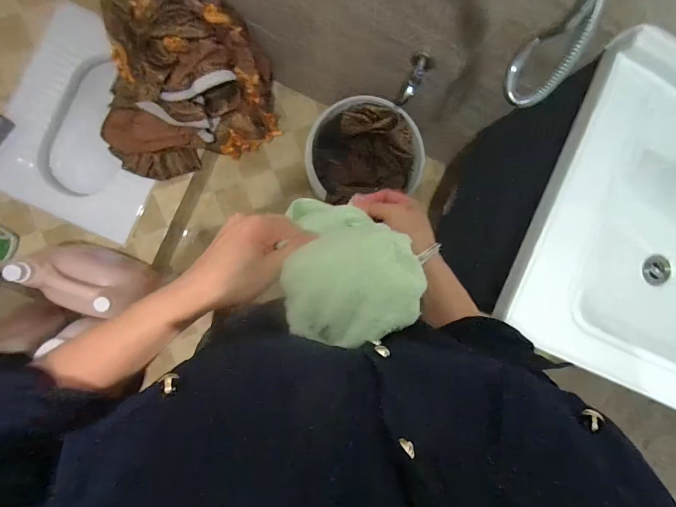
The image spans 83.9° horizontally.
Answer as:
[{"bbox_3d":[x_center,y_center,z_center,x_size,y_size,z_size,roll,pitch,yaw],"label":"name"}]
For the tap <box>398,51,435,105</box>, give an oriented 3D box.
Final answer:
[{"bbox_3d":[0.176,-0.389,0.821,0.049,0.066,0.119,22,73,-7],"label":"tap"}]

